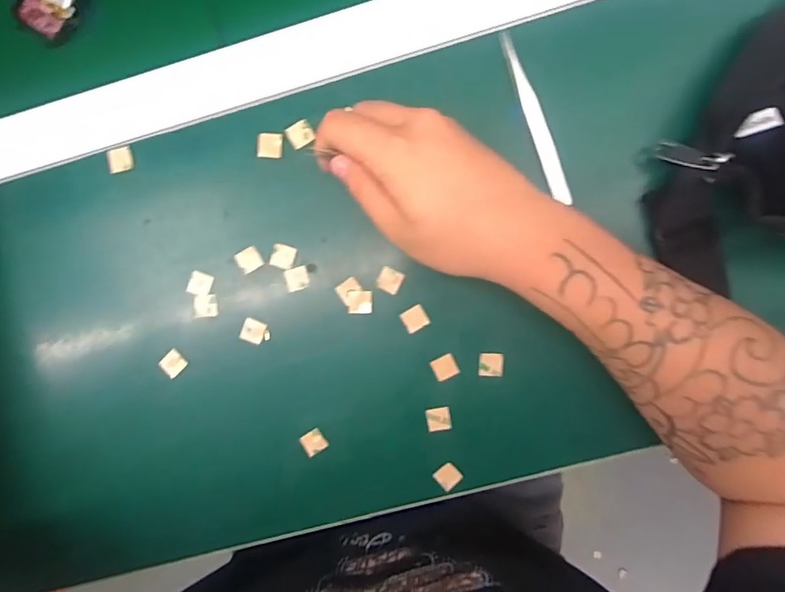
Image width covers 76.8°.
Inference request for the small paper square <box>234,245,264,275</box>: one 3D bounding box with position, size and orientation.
[{"bbox_3d":[-0.099,-0.025,0.343,0.016,0.004,0.016,-31,91,5],"label":"small paper square"}]

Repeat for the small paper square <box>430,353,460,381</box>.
[{"bbox_3d":[0.036,0.050,0.342,0.016,0.004,0.015,-28,91,5],"label":"small paper square"}]

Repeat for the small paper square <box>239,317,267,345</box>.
[{"bbox_3d":[-0.098,0.025,0.349,0.016,0.004,0.016,22,95,3],"label":"small paper square"}]

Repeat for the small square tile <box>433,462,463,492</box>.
[{"bbox_3d":[0.040,0.128,0.350,0.016,0.004,0.016,45,95,1],"label":"small square tile"}]

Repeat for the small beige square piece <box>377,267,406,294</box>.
[{"bbox_3d":[-0.002,-0.011,0.338,0.016,0.004,0.015,25,95,2],"label":"small beige square piece"}]

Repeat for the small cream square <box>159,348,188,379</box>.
[{"bbox_3d":[-0.156,0.048,0.352,0.016,0.006,0.015,-44,90,5],"label":"small cream square"}]

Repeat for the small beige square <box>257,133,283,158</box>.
[{"bbox_3d":[-0.083,-0.102,0.335,0.017,0.004,0.017,4,94,4],"label":"small beige square"}]

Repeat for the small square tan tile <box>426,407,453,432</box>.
[{"bbox_3d":[0.033,0.087,0.348,0.017,0.004,0.016,-10,93,5],"label":"small square tan tile"}]

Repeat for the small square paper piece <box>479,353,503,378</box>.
[{"bbox_3d":[0.068,0.048,0.341,0.016,0.004,0.017,6,94,4],"label":"small square paper piece"}]

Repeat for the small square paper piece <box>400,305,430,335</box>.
[{"bbox_3d":[0.015,0.016,0.340,0.017,0.004,0.016,-33,91,5],"label":"small square paper piece"}]

